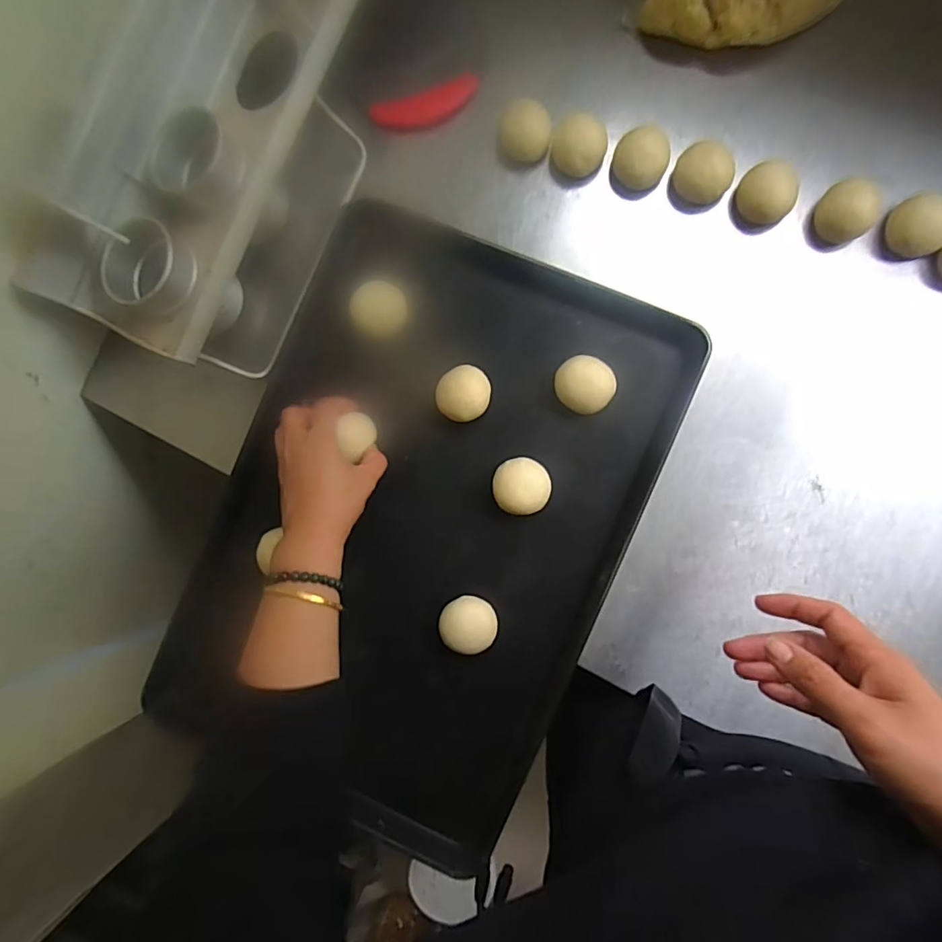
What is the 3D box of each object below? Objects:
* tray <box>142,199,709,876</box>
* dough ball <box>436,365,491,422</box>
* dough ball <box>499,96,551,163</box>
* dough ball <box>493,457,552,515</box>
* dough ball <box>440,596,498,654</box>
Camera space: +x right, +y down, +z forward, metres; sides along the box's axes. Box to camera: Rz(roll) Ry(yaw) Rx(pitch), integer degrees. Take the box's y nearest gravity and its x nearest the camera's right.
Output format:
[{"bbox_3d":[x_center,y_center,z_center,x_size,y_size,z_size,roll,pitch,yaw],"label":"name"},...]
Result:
[{"bbox_3d":[-0.060,0.062,0.540,0.408,0.032,0.614,23,92,6],"label":"tray"},{"bbox_3d":[-0.007,-0.080,0.535,0.053,0.036,0.056,0,90,7],"label":"dough ball"},{"bbox_3d":[0.058,-0.347,0.540,0.056,0.049,0.049,-2,90,7],"label":"dough ball"},{"bbox_3d":[0.052,0.015,0.533,0.056,0.031,0.055,0,90,7],"label":"dough ball"},{"bbox_3d":[-0.001,0.158,0.535,0.062,0.035,0.057,25,93,6],"label":"dough ball"}]

